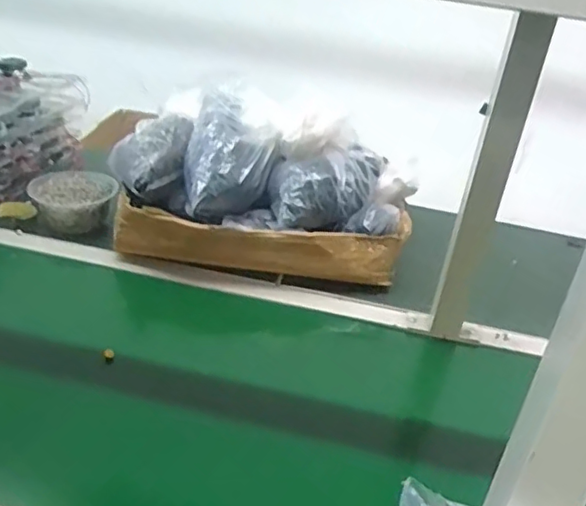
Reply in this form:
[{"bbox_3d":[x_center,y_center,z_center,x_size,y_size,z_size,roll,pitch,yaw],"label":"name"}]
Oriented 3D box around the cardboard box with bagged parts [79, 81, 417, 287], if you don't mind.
[{"bbox_3d":[-0.042,-0.122,0.968,0.456,0.182,0.287,8,28,0],"label":"cardboard box with bagged parts"}]

